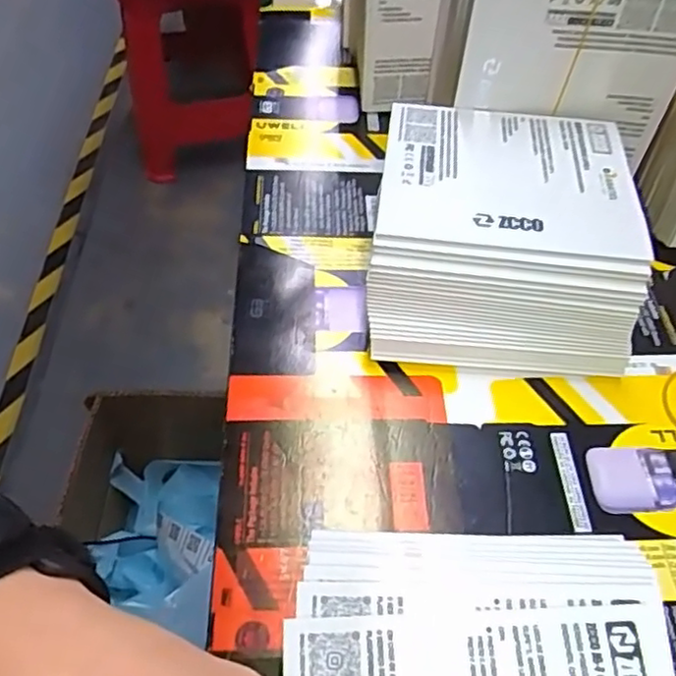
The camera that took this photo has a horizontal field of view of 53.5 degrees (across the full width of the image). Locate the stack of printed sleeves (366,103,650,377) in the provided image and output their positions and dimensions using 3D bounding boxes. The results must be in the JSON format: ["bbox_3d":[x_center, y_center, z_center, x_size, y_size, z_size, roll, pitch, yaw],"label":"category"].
[{"bbox_3d":[0.080,-0.054,0.340,0.118,0.059,0.135,6,52,3],"label":"stack of printed sleeves"}]

